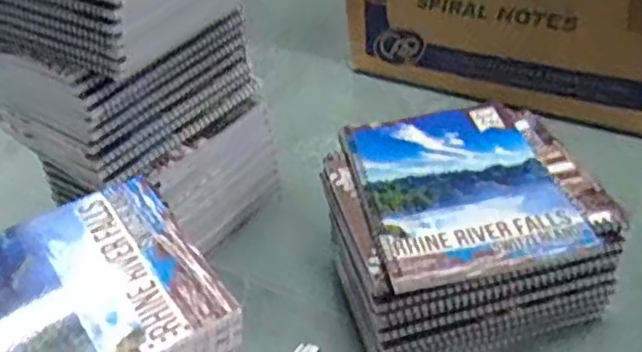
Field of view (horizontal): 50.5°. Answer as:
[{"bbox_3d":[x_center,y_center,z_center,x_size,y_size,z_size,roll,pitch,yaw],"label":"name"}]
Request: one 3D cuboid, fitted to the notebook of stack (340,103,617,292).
[{"bbox_3d":[0.119,0.003,0.549,0.173,0.017,0.196,-10,37,-4],"label":"notebook of stack"}]

